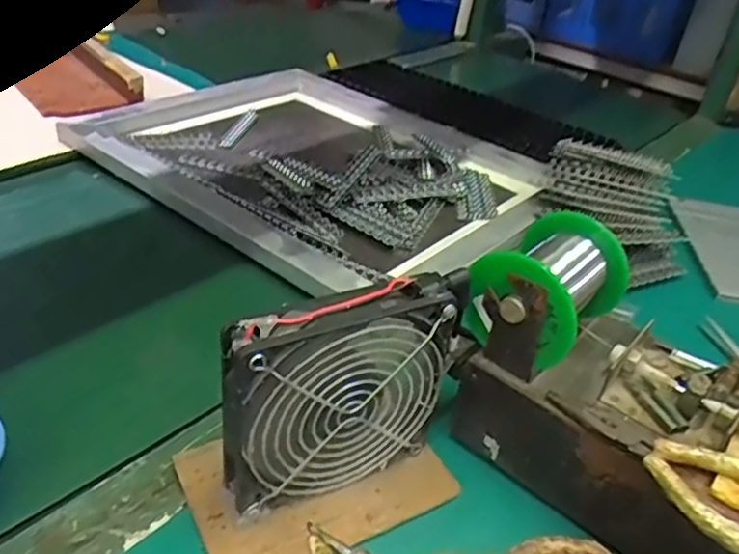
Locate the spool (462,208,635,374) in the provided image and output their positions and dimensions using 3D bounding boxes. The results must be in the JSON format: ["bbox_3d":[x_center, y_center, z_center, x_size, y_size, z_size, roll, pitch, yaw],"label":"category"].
[{"bbox_3d":[0.104,0.003,0.379,0.069,0.059,0.083,28,39,28],"label":"spool"}]

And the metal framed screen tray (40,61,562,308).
[{"bbox_3d":[-0.054,-0.132,0.726,0.452,0.031,0.365,30,40,30],"label":"metal framed screen tray"}]

